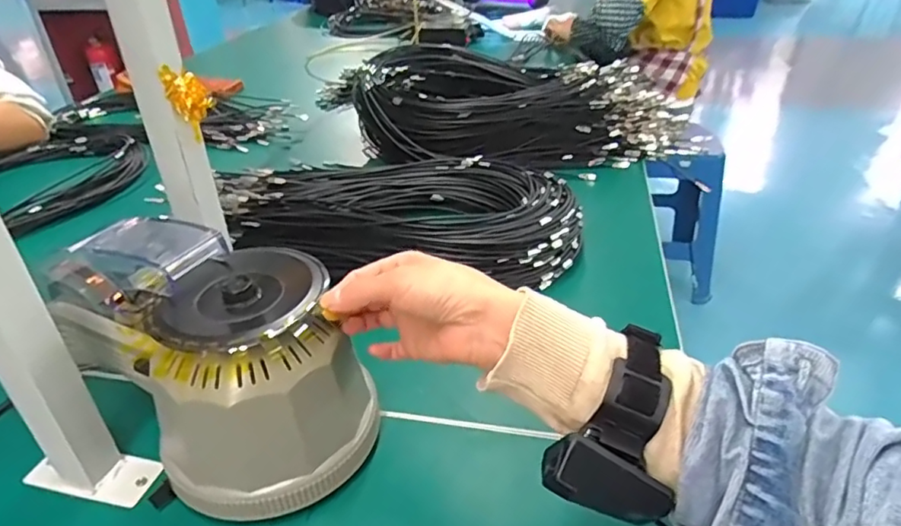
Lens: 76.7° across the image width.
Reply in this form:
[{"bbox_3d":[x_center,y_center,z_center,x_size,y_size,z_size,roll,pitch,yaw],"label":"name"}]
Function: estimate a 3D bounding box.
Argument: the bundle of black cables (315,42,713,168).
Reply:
[{"bbox_3d":[0.112,-0.273,0.979,0.532,0.125,0.252,-3,34,-1],"label":"bundle of black cables"}]

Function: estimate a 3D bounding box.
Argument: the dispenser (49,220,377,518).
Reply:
[{"bbox_3d":[-0.155,0.062,0.406,0.168,0.170,0.136,20,39,29],"label":"dispenser"}]

